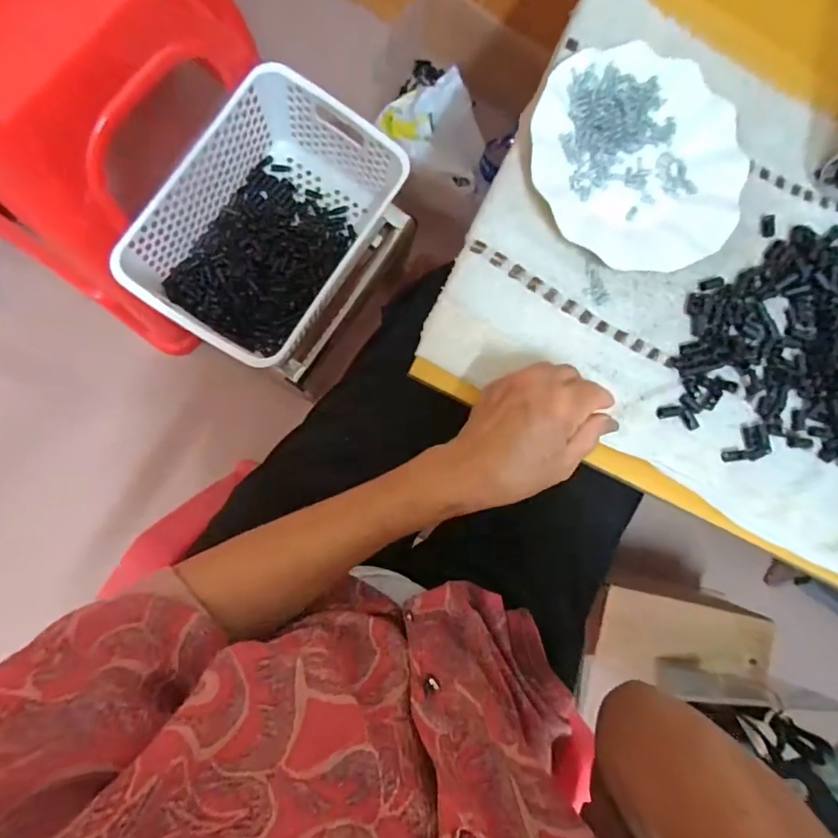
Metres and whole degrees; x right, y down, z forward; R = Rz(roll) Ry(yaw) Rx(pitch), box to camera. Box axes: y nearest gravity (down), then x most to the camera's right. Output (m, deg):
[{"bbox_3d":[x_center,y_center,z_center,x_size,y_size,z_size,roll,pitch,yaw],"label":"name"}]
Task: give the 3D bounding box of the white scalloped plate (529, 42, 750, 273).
[{"bbox_3d":[0.181,-0.212,0.404,0.173,0.021,0.182,0,87,-9],"label":"white scalloped plate"}]

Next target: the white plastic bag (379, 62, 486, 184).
[{"bbox_3d":[0.016,-0.511,0.841,0.172,0.060,0.153,7,86,-9],"label":"white plastic bag"}]

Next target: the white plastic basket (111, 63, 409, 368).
[{"bbox_3d":[-0.180,-0.231,0.599,0.204,0.112,0.310,34,83,-6],"label":"white plastic basket"}]

